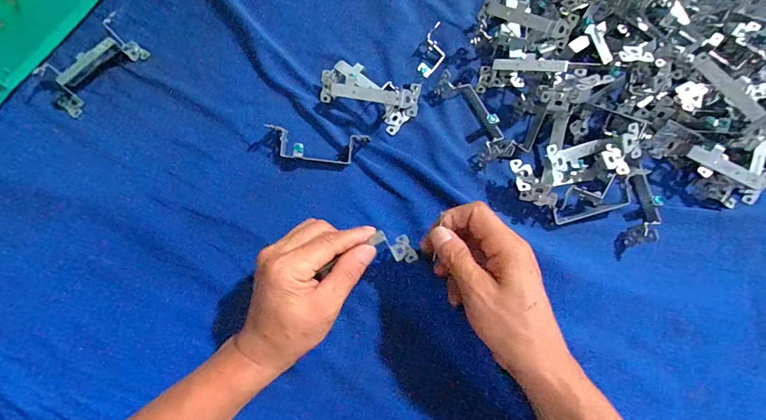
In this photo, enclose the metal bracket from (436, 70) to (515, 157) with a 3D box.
[{"bbox_3d":[0.096,-0.102,0.405,0.029,0.022,0.120,-30,76,-8],"label":"metal bracket"}]

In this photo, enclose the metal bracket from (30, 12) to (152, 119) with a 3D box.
[{"bbox_3d":[-0.315,-0.157,0.421,0.051,0.028,0.110,34,77,10],"label":"metal bracket"}]

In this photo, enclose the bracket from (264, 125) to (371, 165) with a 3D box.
[{"bbox_3d":[-0.067,-0.066,0.396,0.104,0.021,0.034,3,74,1],"label":"bracket"}]

